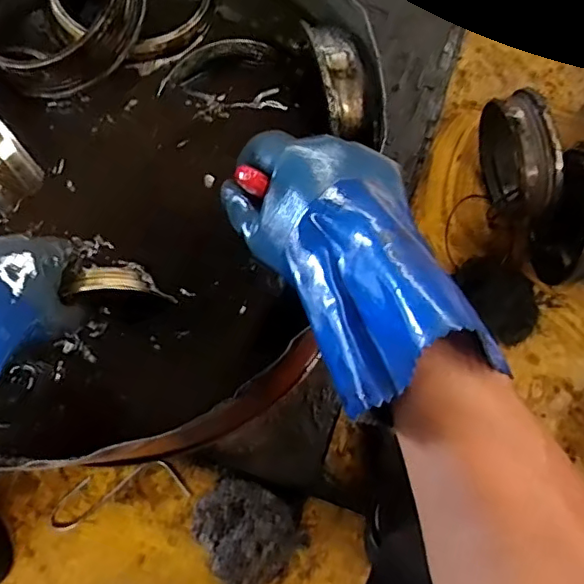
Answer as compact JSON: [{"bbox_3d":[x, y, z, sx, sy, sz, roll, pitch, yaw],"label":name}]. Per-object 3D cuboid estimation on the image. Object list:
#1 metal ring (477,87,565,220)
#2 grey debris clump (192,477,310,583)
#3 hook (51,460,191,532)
[{"bbox_3d":[0.338,-0.197,0.844,0.070,0.191,0.176,-9,76,-1],"label":"metal ring"},{"bbox_3d":[-0.062,0.332,0.773,0.144,0.070,0.154,-38,78,-8],"label":"grey debris clump"},{"bbox_3d":[-0.254,0.293,0.822,0.201,0.011,0.062,-15,76,-2],"label":"hook"}]

